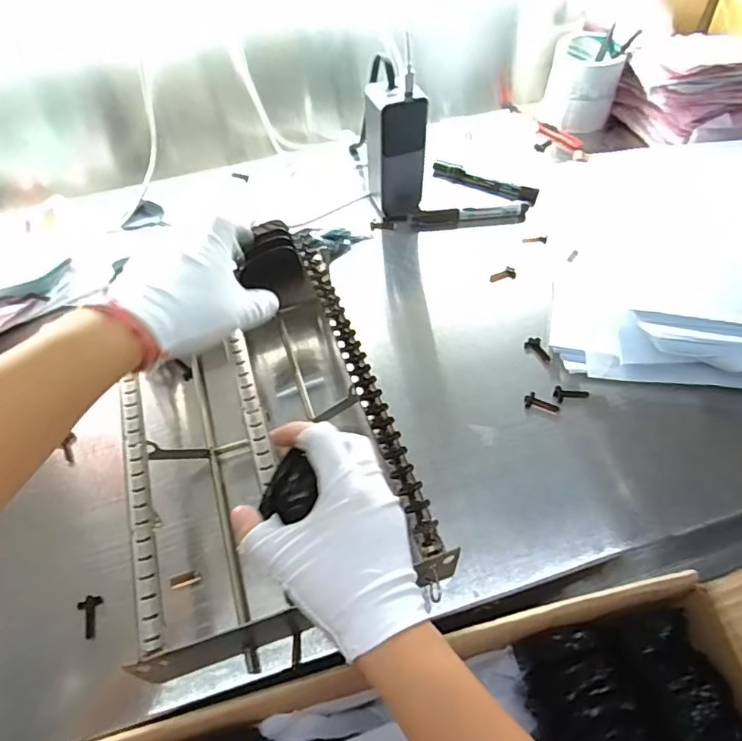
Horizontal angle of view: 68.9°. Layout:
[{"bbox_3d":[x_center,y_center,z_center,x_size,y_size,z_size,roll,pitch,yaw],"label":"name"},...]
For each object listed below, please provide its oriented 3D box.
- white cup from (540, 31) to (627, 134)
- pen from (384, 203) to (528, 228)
[{"bbox_3d":[0.284,-0.388,0.728,0.093,0.079,0.099,13,55,13],"label":"white cup"},{"bbox_3d":[0.100,-0.180,0.631,0.163,0.020,0.017,-2,53,1],"label":"pen"}]

